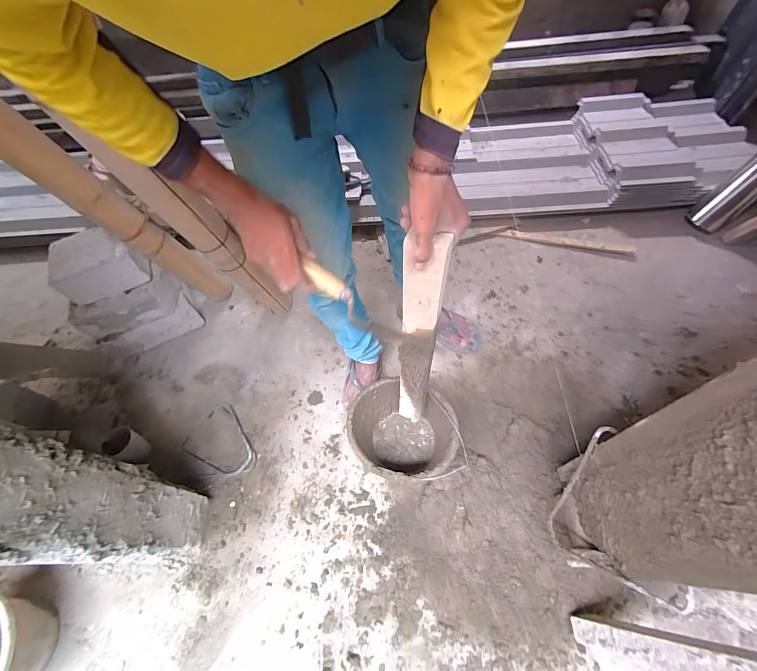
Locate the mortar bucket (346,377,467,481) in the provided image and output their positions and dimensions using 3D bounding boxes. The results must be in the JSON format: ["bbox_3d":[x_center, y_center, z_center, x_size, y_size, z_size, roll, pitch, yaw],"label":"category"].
[{"bbox_3d":[0.058,0.244,0.861,0.250,0.167,0.212,22,64,16],"label":"mortar bucket"}]

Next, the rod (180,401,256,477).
[{"bbox_3d":[-0.427,0.293,0.949,0.146,0.027,0.203,-33,64,-13],"label":"rod"}]

